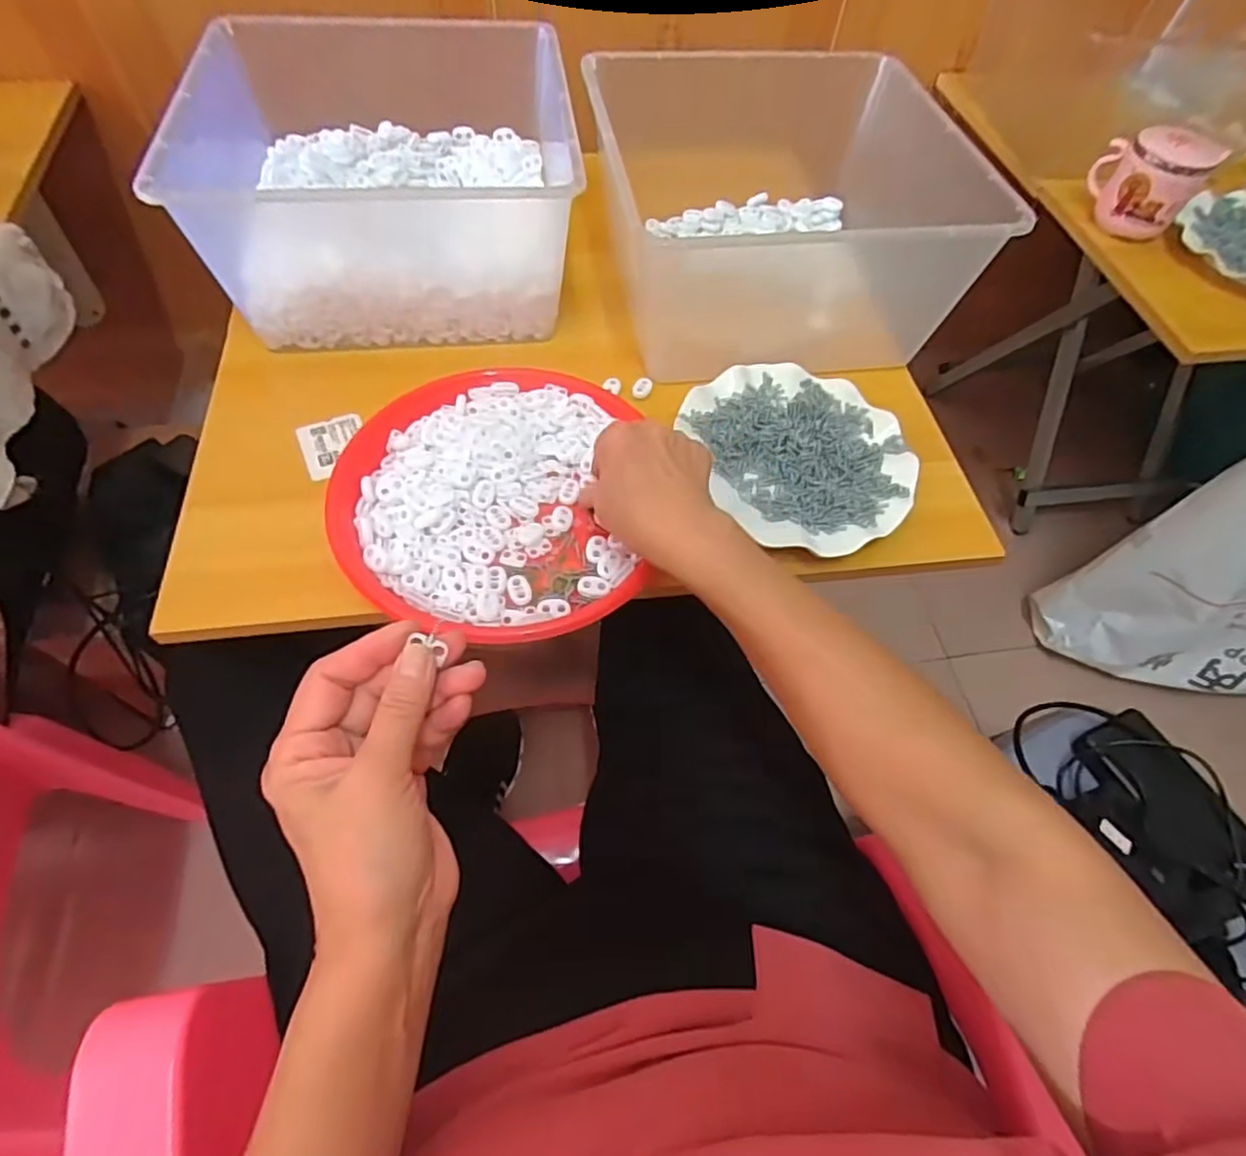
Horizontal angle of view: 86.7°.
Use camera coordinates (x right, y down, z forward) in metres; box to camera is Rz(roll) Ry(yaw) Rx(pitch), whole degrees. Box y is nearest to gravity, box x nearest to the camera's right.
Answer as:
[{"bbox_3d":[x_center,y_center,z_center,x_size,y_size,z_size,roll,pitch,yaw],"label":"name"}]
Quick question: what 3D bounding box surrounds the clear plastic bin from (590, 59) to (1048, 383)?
[{"bbox_3d":[0.132,-0.320,0.573,0.269,0.123,0.270,-7,59,-6],"label":"clear plastic bin"}]

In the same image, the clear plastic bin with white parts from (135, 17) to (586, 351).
[{"bbox_3d":[-0.195,-0.344,0.562,0.274,0.129,0.259,-7,59,-6],"label":"clear plastic bin with white parts"}]

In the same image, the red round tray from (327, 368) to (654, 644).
[{"bbox_3d":[-0.097,-0.060,0.475,0.202,0.027,0.225,-5,59,-5],"label":"red round tray"}]

